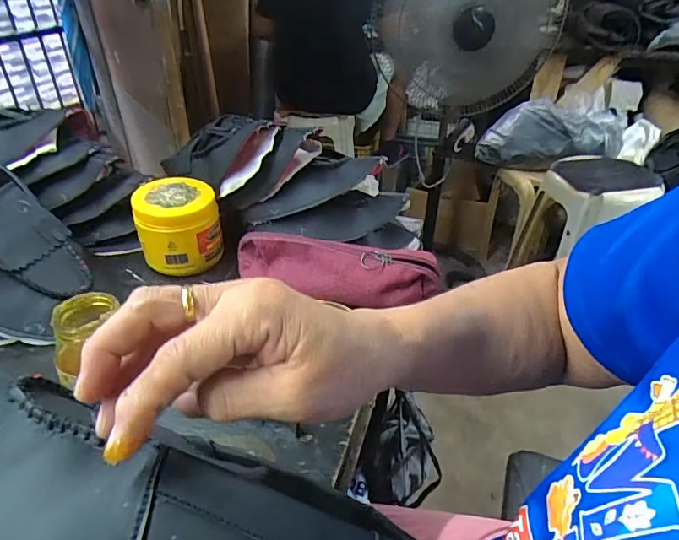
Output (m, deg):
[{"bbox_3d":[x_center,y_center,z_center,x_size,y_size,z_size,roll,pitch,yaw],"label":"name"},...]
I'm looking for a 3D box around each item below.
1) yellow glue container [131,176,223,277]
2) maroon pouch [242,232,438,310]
[{"bbox_3d":[-0.197,-0.055,0.584,0.098,0.093,0.080,-9,36,-12],"label":"yellow glue container"},{"bbox_3d":[-0.008,-0.001,0.530,0.226,0.053,0.052,5,35,6],"label":"maroon pouch"}]

